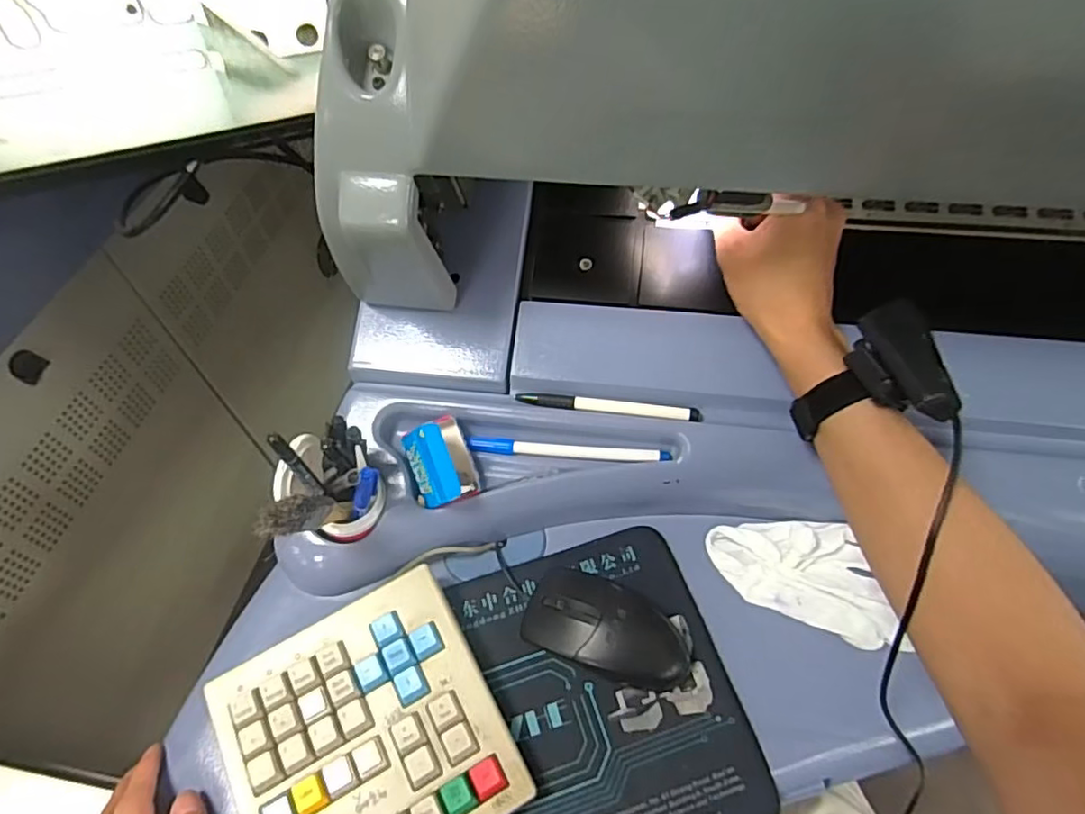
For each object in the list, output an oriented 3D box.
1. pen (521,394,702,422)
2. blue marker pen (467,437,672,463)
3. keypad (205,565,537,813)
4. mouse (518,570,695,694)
[{"bbox_3d":[0.048,0.000,0.454,0.131,0.009,0.009,6,56,7],"label":"pen"},{"bbox_3d":[0.019,0.033,0.458,0.147,0.008,0.010,4,55,6],"label":"blue marker pen"},{"bbox_3d":[-0.107,0.206,0.385,0.154,0.036,0.156,-26,58,-15],"label":"keypad"},{"bbox_3d":[0.044,0.145,0.416,0.110,0.032,0.062,17,58,15],"label":"mouse"}]

